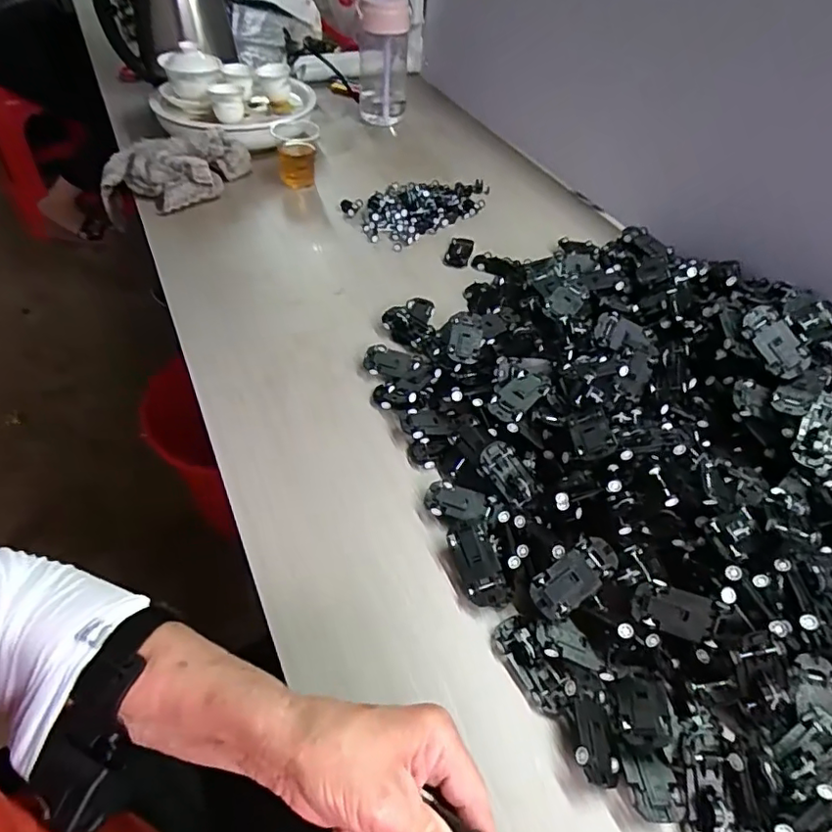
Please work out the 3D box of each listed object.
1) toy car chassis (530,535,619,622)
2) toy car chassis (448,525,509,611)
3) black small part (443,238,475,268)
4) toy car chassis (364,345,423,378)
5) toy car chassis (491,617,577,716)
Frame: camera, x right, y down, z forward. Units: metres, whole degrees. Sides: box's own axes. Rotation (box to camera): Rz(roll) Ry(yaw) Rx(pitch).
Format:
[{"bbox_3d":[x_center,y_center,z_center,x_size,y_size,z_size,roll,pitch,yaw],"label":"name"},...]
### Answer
[{"bbox_3d":[0.110,0.113,0.392,0.065,0.010,0.031,-37,73,-10],"label":"toy car chassis"},{"bbox_3d":[0.046,0.112,0.422,0.032,0.012,0.066,-24,63,1],"label":"toy car chassis"},{"bbox_3d":[0.056,-0.214,0.727,0.031,0.010,0.057,14,48,9],"label":"black small part"},{"bbox_3d":[-0.023,-0.054,0.565,0.057,0.015,0.031,13,48,7],"label":"toy car chassis"},{"bbox_3d":[0.078,0.167,0.378,0.027,0.017,0.064,-24,54,-19],"label":"toy car chassis"}]

